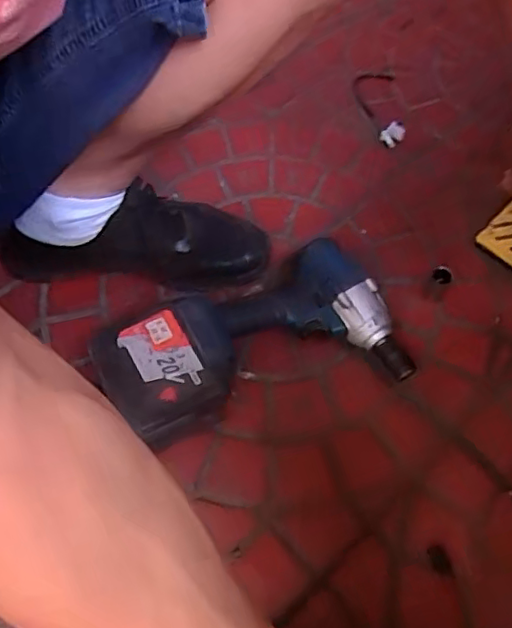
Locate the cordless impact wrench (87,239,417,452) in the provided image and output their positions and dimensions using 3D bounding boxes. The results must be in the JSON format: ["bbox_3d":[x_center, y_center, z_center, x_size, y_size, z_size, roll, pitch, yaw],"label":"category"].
[{"bbox_3d":[-0.007,0.029,0.581,0.276,0.082,0.143,-16,58,-17],"label":"cordless impact wrench"}]

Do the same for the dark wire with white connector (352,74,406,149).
[{"bbox_3d":[0.163,-0.280,0.802,0.055,0.023,0.148,1,59,-1],"label":"dark wire with white connector"}]

